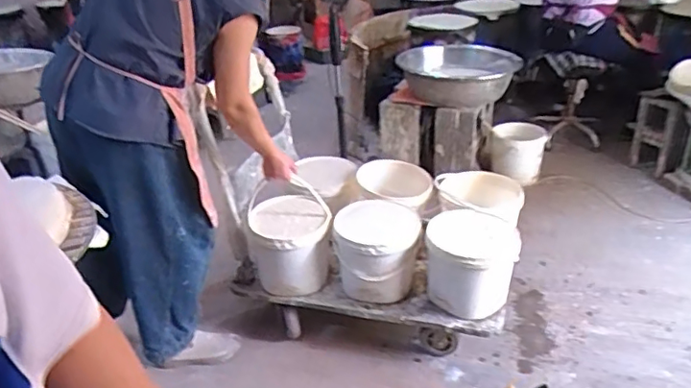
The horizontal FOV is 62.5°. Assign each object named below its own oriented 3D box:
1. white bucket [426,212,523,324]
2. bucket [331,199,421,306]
[{"bbox_3d":[0.379,0.222,1.720,0.255,0.252,0.255,-3,28,1],"label":"white bucket"},{"bbox_3d":[0.096,0.189,1.780,0.253,0.256,0.241,-3,28,1],"label":"bucket"}]

